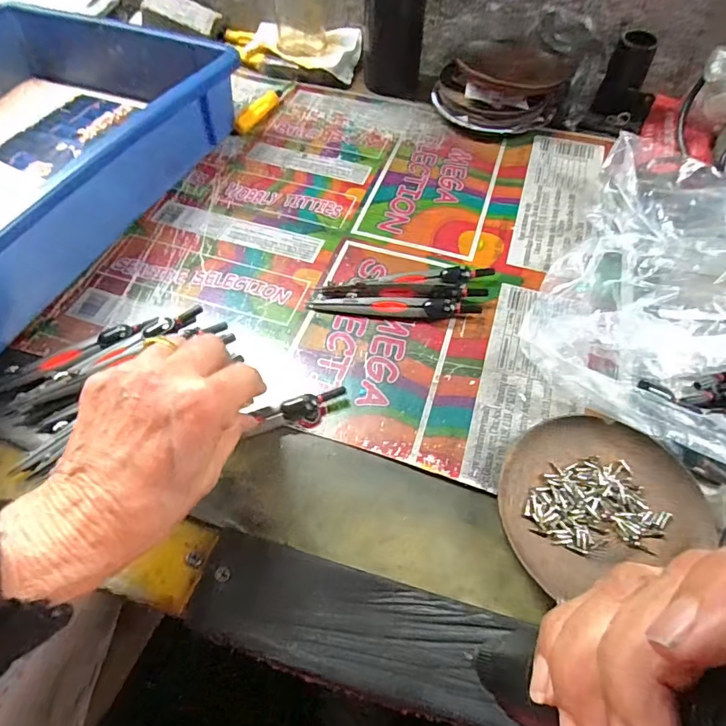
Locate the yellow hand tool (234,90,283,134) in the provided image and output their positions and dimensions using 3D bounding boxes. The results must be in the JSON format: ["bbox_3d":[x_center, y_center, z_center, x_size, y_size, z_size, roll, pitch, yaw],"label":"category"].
[{"bbox_3d":[-0.109,-0.278,0.509,0.019,0.015,0.091,19,57,10],"label":"yellow hand tool"}]

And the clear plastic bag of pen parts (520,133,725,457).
[{"bbox_3d":[0.262,-0.053,0.345,0.235,0.055,0.273,23,58,13],"label":"clear plastic bag of pen parts"}]

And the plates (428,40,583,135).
[{"bbox_3d":[0.148,-0.298,0.506,0.129,0.049,0.135,28,59,16],"label":"plates"}]

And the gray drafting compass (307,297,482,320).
[{"bbox_3d":[0.024,-0.043,0.353,0.125,0.014,0.013,4,56,0],"label":"gray drafting compass"}]

